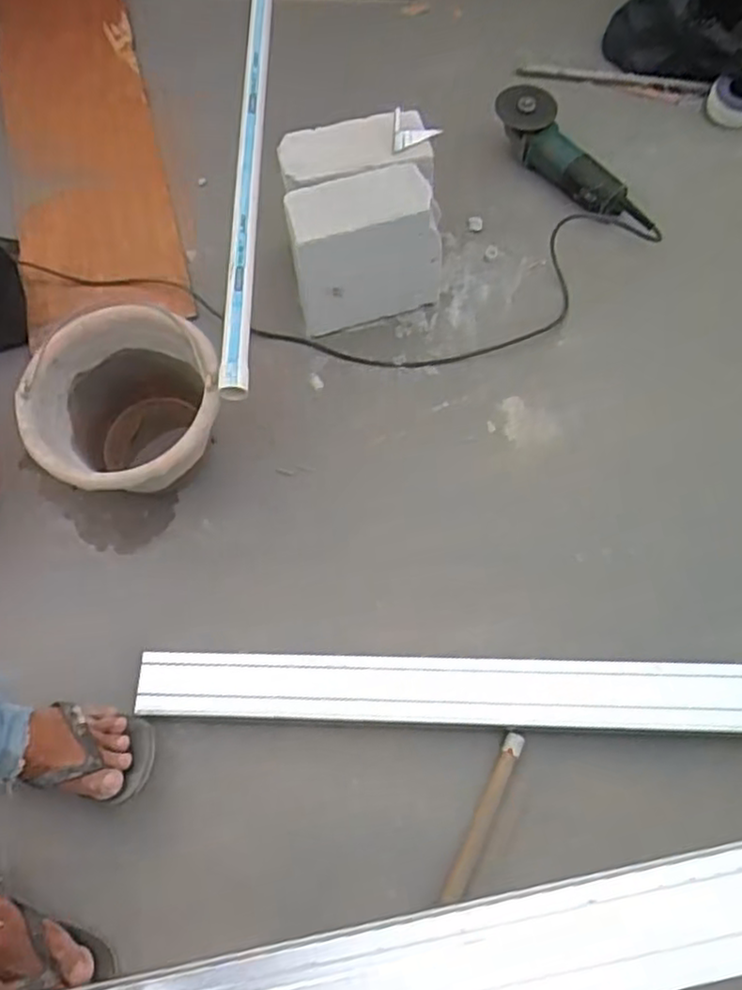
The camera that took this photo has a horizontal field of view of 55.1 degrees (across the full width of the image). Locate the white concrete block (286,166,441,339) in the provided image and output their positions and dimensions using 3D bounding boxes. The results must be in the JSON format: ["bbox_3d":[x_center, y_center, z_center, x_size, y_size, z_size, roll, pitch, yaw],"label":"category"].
[{"bbox_3d":[-0.008,-0.348,1.038,0.212,0.204,0.104,-13,66,-3],"label":"white concrete block"}]

